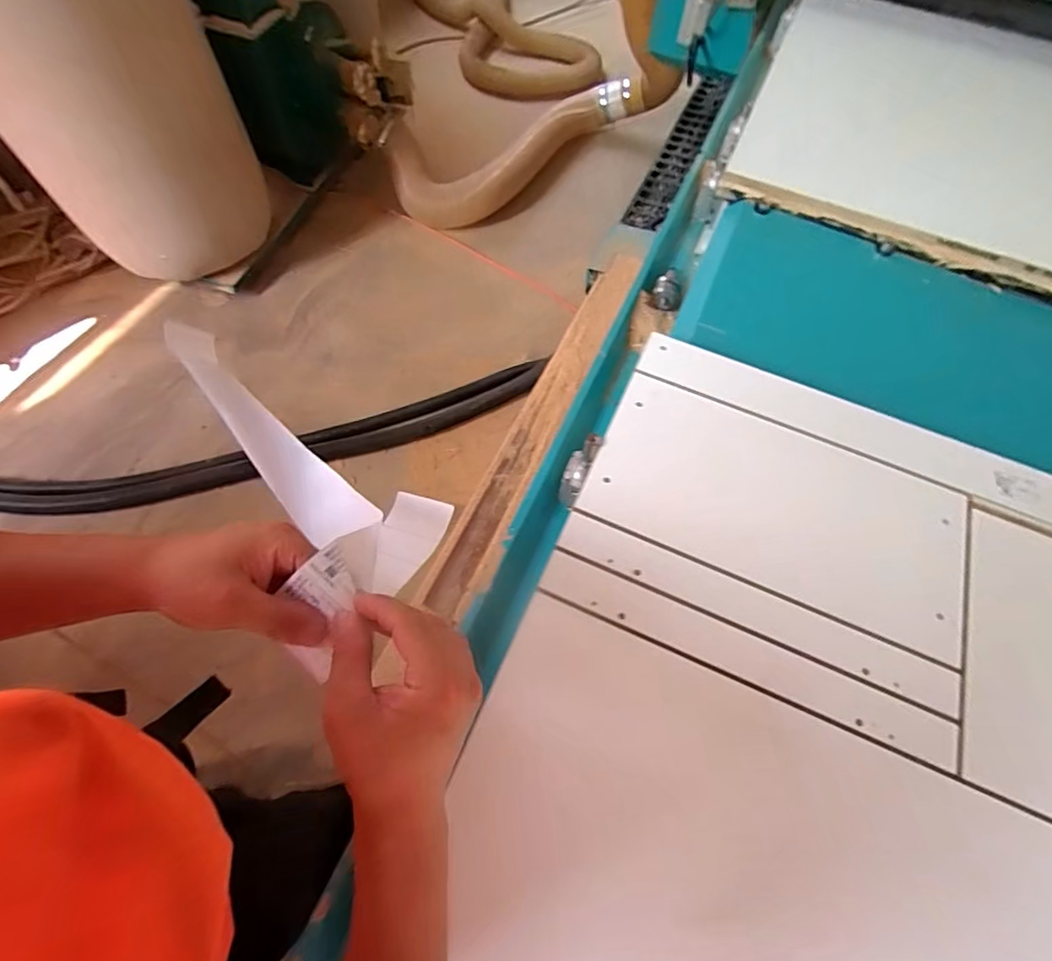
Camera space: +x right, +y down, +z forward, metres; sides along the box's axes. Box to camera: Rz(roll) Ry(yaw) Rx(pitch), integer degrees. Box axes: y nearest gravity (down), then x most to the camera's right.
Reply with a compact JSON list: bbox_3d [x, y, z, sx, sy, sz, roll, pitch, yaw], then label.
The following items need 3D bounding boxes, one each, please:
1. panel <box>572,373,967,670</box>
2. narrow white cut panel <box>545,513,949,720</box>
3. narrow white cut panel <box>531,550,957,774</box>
[{"bbox_3d":[0.307,0.026,0.656,0.438,0.016,0.221,23,64,9],"label":"panel"},{"bbox_3d":[0.247,0.139,0.586,0.437,0.016,0.049,23,64,9],"label":"narrow white cut panel"},{"bbox_3d":[0.226,0.182,0.564,0.436,0.013,0.046,22,64,9],"label":"narrow white cut panel"}]

